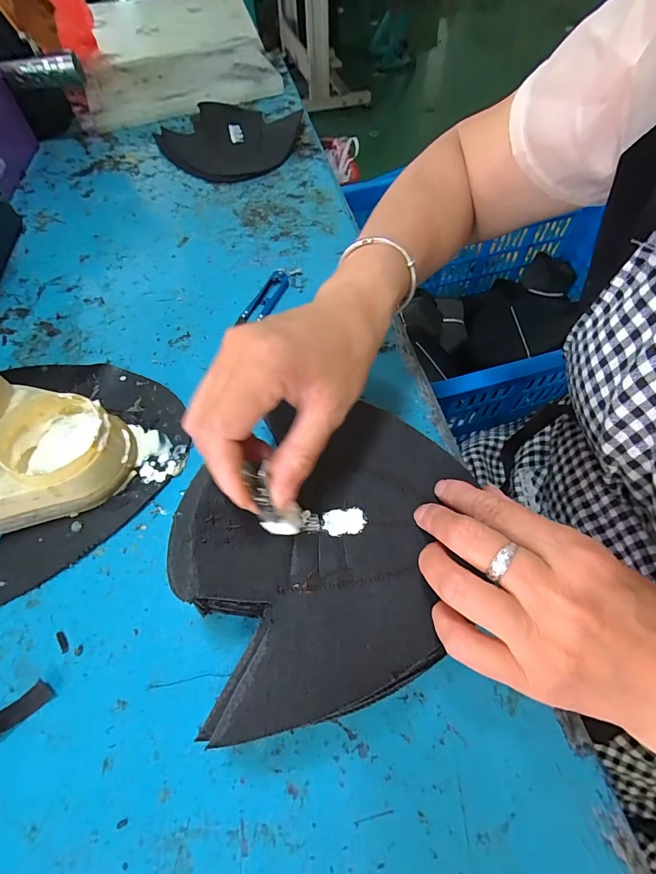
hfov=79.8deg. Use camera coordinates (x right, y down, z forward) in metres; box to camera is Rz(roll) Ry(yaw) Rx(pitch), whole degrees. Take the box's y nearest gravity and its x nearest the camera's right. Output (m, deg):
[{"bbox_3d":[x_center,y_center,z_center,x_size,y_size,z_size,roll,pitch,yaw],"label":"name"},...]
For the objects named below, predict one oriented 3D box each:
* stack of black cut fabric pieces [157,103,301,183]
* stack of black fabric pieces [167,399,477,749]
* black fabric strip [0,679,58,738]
[{"bbox_3d":[-0.140,-0.420,0.548,0.190,0.018,0.190,19,61,12],"label":"stack of black cut fabric pieces"},{"bbox_3d":[0.004,0.058,0.214,0.165,0.015,0.139,-18,60,-10],"label":"stack of black fabric pieces"},{"bbox_3d":[-0.175,0.155,0.222,0.036,0.006,0.013,-36,65,-19],"label":"black fabric strip"}]

